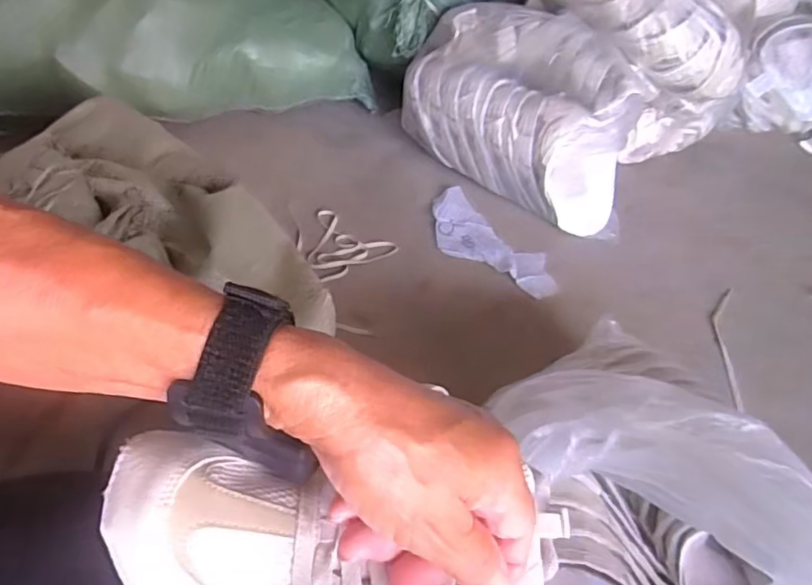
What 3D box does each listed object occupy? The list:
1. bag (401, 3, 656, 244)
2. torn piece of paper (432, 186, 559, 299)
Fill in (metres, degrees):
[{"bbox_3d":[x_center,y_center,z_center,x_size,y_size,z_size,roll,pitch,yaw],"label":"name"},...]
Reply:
[{"bbox_3d":[0.210,-0.343,1.062,0.487,0.286,0.217,27,51,22],"label":"bag"},{"bbox_3d":[0.147,-0.089,1.015,0.126,0.026,0.302,-31,55,-28],"label":"torn piece of paper"}]

